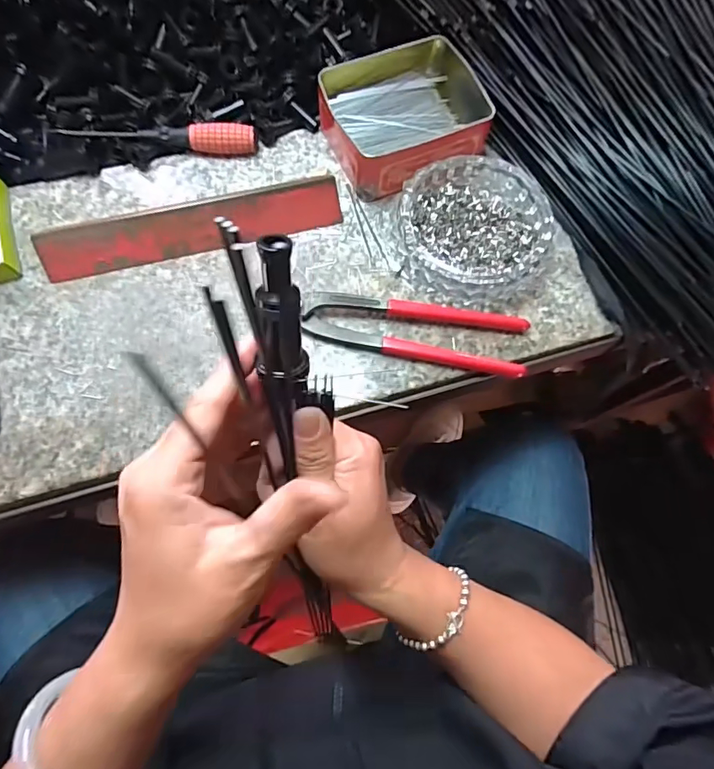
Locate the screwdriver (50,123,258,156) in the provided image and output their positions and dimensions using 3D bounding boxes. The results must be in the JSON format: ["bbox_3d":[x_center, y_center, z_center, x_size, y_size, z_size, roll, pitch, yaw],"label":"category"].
[{"bbox_3d":[-0.166,-0.206,0.400,0.160,0.018,0.019,0,71,-3],"label":"screwdriver"}]

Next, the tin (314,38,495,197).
[{"bbox_3d":[0.045,-0.226,0.405,0.138,0.045,0.111,-25,74,-10],"label":"tin"}]

